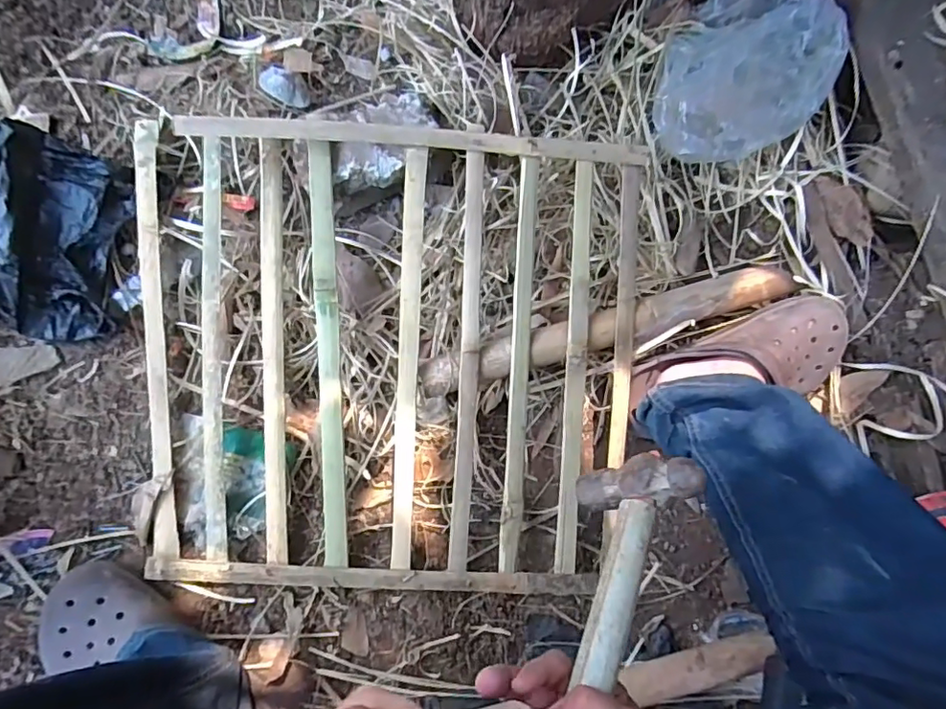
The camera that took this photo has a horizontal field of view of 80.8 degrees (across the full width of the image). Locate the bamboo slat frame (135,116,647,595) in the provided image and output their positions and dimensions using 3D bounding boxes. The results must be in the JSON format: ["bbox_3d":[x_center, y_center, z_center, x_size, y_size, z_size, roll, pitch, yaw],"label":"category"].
[{"bbox_3d":[-0.104,0.000,0.604,0.559,0.047,0.493,4,89,-1],"label":"bamboo slat frame"}]

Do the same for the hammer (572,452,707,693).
[{"bbox_3d":[0.065,0.186,0.322,0.048,0.079,0.288,28,57,0],"label":"hammer"}]

